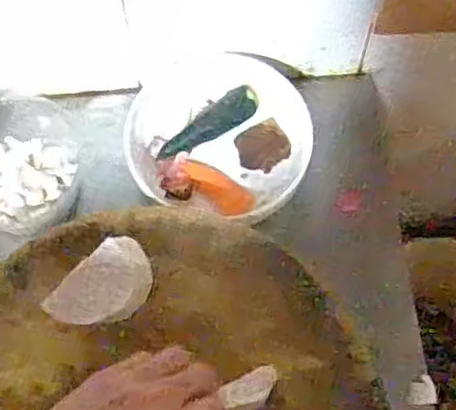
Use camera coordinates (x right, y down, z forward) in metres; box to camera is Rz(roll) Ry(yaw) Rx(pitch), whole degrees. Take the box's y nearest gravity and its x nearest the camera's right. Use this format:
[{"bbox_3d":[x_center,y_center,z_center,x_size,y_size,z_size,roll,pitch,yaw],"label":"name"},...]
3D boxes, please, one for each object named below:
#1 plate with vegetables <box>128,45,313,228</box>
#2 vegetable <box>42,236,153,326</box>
[{"bbox_3d":[-0.008,-0.080,0.742,0.183,0.042,0.171,0,67,1],"label":"plate with vegetables"},{"bbox_3d":[-0.099,0.071,0.592,0.051,0.041,0.087,37,72,15],"label":"vegetable"}]

